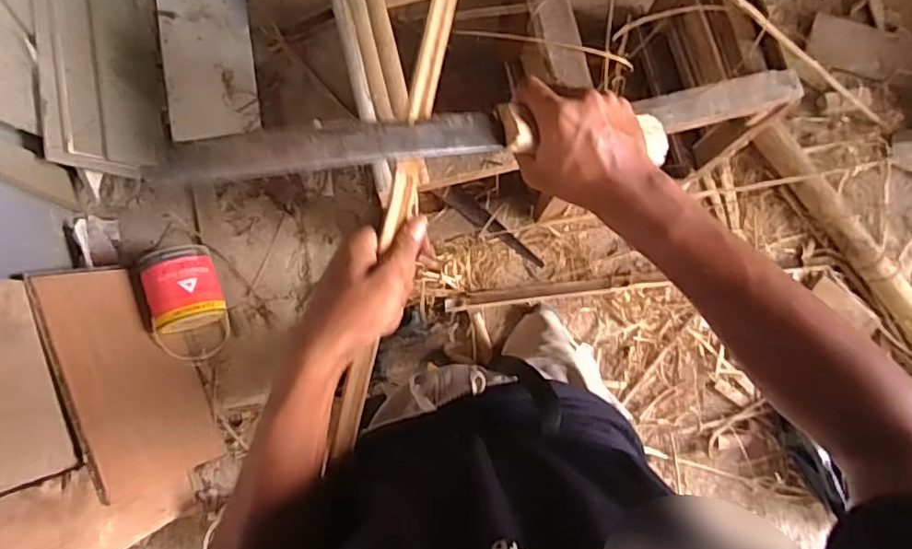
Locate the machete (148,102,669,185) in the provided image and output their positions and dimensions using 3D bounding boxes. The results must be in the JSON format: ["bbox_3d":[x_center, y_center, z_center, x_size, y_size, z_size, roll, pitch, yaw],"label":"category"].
[{"bbox_3d":[-0.004,-0.097,0.438,0.388,0.021,0.044,-10,81,-23],"label":"machete"}]

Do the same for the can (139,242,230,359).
[{"bbox_3d":[-0.606,0.065,1.370,0.160,0.148,0.243,-16,82,-3],"label":"can"}]

